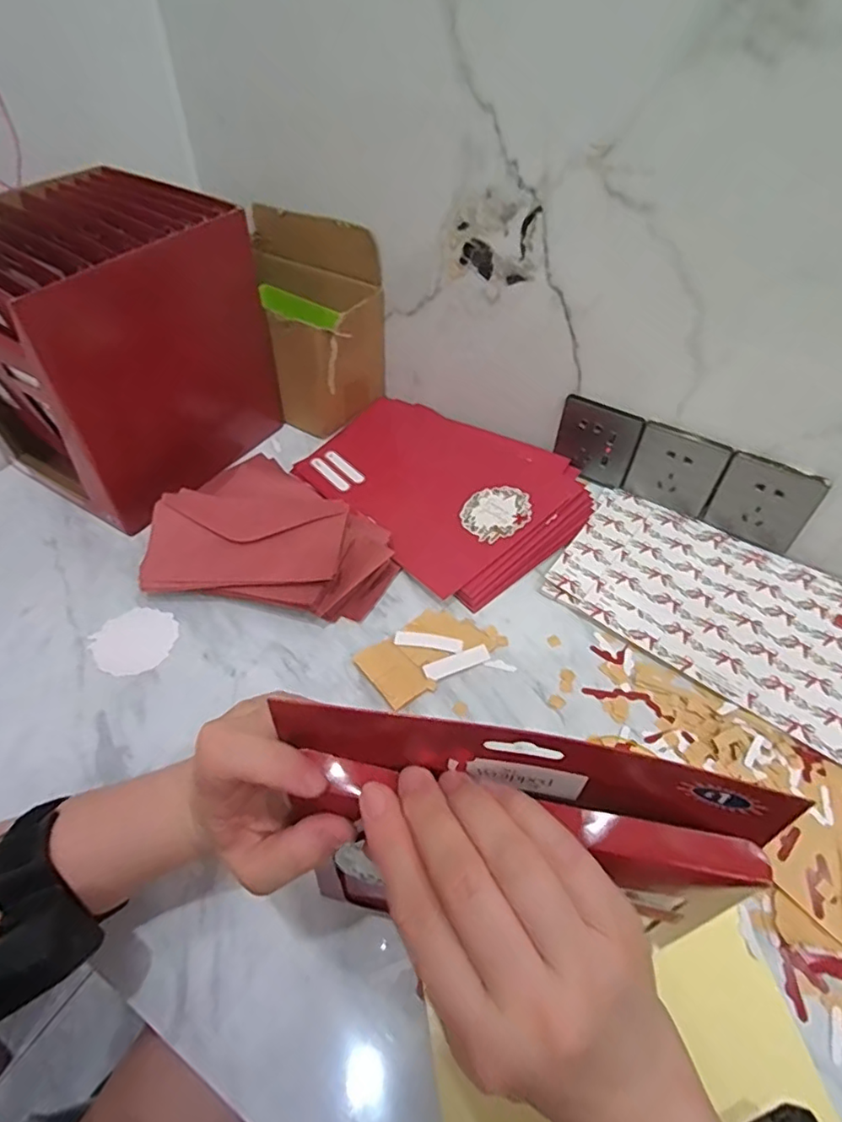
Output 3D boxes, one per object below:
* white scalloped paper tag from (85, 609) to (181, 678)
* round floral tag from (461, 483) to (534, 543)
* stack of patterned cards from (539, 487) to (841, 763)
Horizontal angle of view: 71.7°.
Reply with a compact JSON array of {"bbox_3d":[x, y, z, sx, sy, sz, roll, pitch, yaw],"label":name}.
[{"bbox_3d":[-0.249,0.068,0.504,0.069,0.004,0.065,12,50,8],"label":"white scalloped paper tag"},{"bbox_3d":[0.076,-0.049,0.581,0.066,0.004,0.070,-7,53,10],"label":"round floral tag"},{"bbox_3d":[0.285,0.043,0.532,0.306,0.018,0.186,30,54,22],"label":"stack of patterned cards"}]

